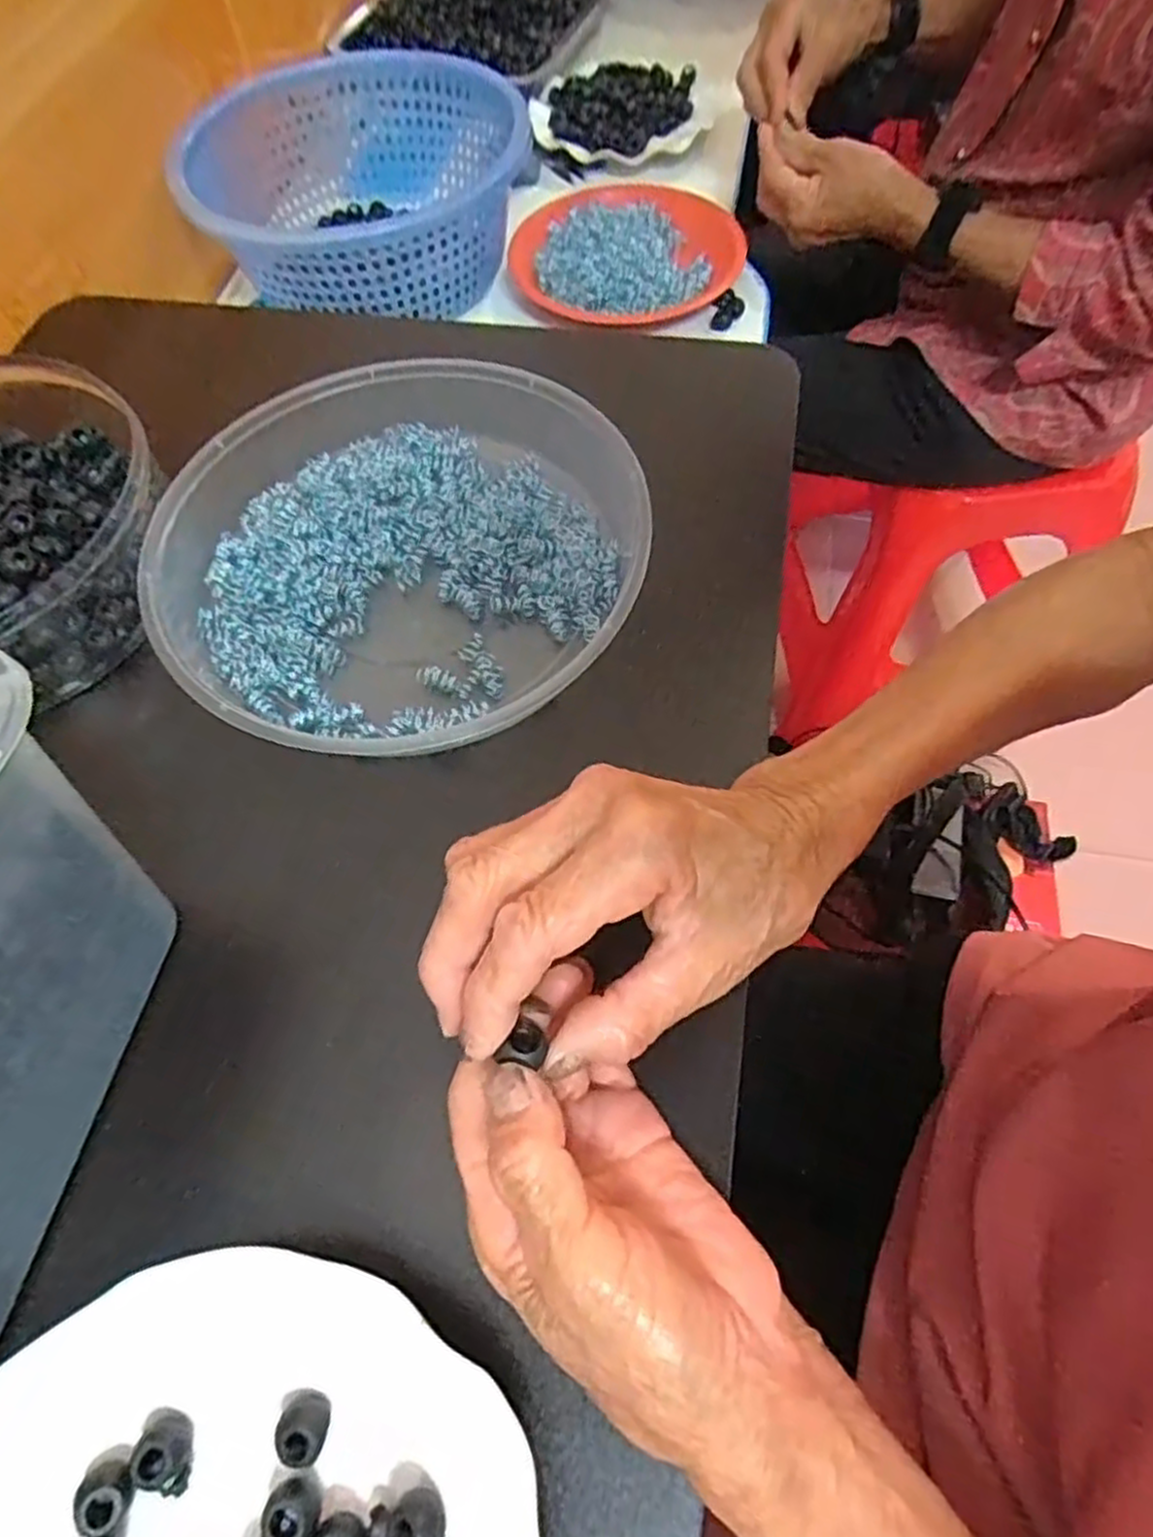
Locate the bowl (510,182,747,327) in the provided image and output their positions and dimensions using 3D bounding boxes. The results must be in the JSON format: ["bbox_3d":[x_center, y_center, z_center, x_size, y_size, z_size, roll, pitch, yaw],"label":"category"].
[{"bbox_3d":[0.044,-0.430,0.638,0.183,0.032,0.166,-37,67,-16],"label":"bowl"}]

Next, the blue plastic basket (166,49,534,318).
[{"bbox_3d":[-0.169,-0.472,0.628,0.241,0.099,0.266,5,63,5],"label":"blue plastic basket"}]

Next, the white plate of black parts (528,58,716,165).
[{"bbox_3d":[0.040,-0.644,0.745,0.180,0.038,0.155,13,64,9],"label":"white plate of black parts"}]

